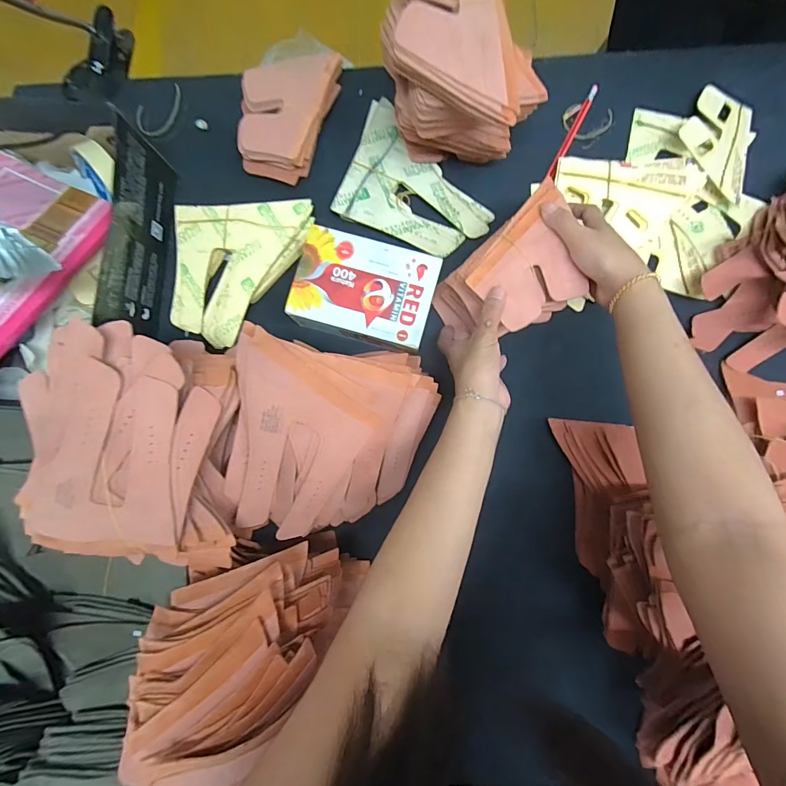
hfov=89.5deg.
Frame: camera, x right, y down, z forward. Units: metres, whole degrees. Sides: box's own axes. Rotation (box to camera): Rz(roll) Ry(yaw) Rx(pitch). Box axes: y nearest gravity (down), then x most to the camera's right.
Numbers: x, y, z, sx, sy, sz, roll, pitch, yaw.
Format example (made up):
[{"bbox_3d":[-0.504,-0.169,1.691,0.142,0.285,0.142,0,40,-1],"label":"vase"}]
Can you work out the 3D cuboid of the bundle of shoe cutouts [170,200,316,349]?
[{"bbox_3d":[-0.189,-0.151,0.501,0.173,0.013,0.173,-2,86,2],"label":"bundle of shoe cutouts"}]

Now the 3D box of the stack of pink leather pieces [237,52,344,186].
[{"bbox_3d":[-0.138,-0.355,0.498,0.103,0.040,0.157,19,87,3],"label":"stack of pink leather pieces"}]

